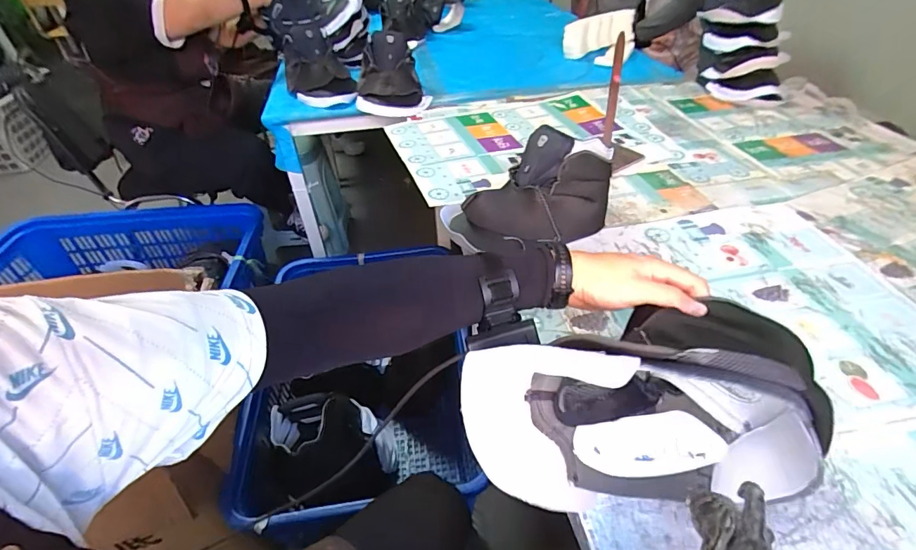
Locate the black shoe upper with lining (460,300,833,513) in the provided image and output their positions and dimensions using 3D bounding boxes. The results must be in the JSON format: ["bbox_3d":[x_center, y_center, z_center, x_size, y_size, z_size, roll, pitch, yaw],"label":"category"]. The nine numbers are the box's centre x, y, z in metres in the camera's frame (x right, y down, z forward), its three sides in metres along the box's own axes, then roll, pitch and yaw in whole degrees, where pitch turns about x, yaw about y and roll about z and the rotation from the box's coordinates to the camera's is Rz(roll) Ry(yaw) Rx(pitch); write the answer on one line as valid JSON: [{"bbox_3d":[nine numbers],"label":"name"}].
[{"bbox_3d":[0.151,0.108,0.388,0.285,0.173,0.112,0,41,2],"label":"black shoe upper with lining"}]

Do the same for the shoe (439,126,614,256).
[{"bbox_3d":[0.113,-0.142,0.710,0.265,0.147,0.119,-7,41,-6],"label":"shoe"}]

